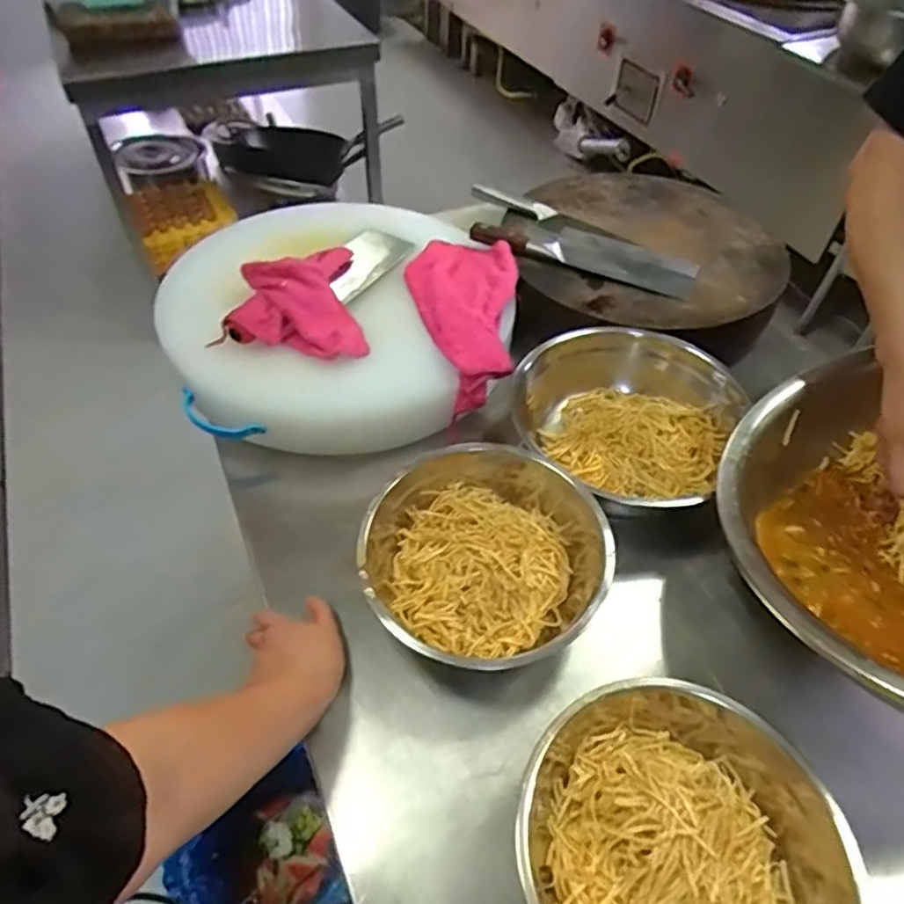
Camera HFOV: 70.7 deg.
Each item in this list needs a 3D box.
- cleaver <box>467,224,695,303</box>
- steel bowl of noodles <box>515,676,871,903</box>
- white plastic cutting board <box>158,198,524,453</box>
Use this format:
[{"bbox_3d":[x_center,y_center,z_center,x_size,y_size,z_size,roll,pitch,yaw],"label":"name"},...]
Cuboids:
[{"bbox_3d":[0.185,-0.284,0.902,0.310,0.032,0.088,18,51,13],"label":"cleaver"},{"bbox_3d":[0.186,0.291,0.477,0.257,0.074,0.228,-19,52,-12],"label":"steel bowl of noodles"},{"bbox_3d":[-0.170,-0.168,0.851,0.387,0.128,0.410,-31,57,-25],"label":"white plastic cutting board"}]

